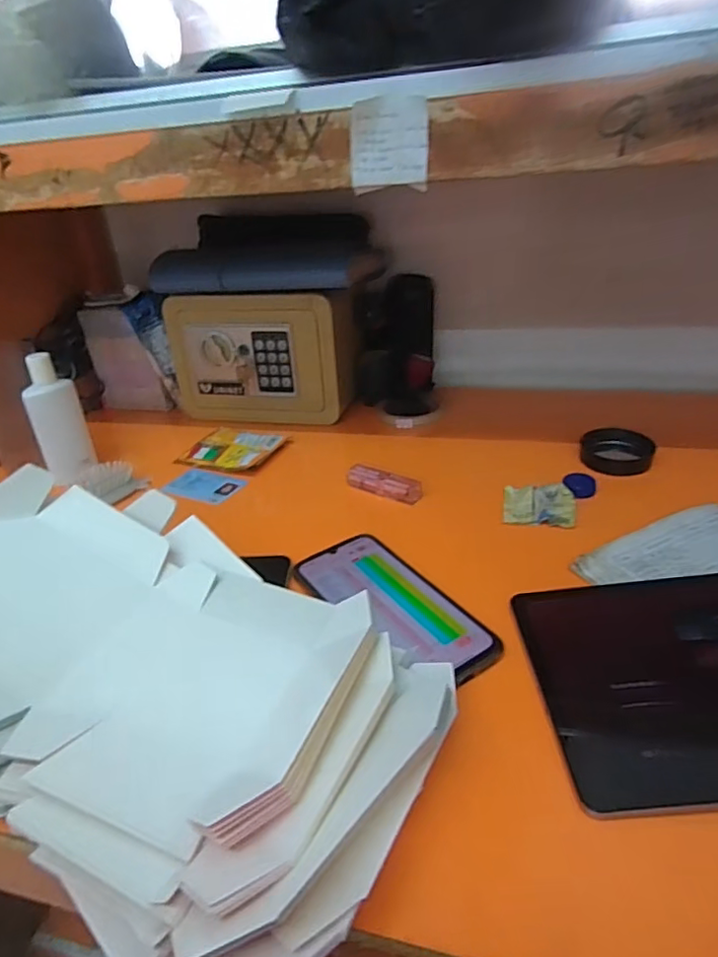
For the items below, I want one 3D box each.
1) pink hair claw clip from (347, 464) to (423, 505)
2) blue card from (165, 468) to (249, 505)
[{"bbox_3d":[0.024,0.004,0.594,0.082,0.016,0.025,16,34,33],"label":"pink hair claw clip"},{"bbox_3d":[-0.172,0.008,0.642,0.094,0.007,0.051,11,40,29],"label":"blue card"}]

